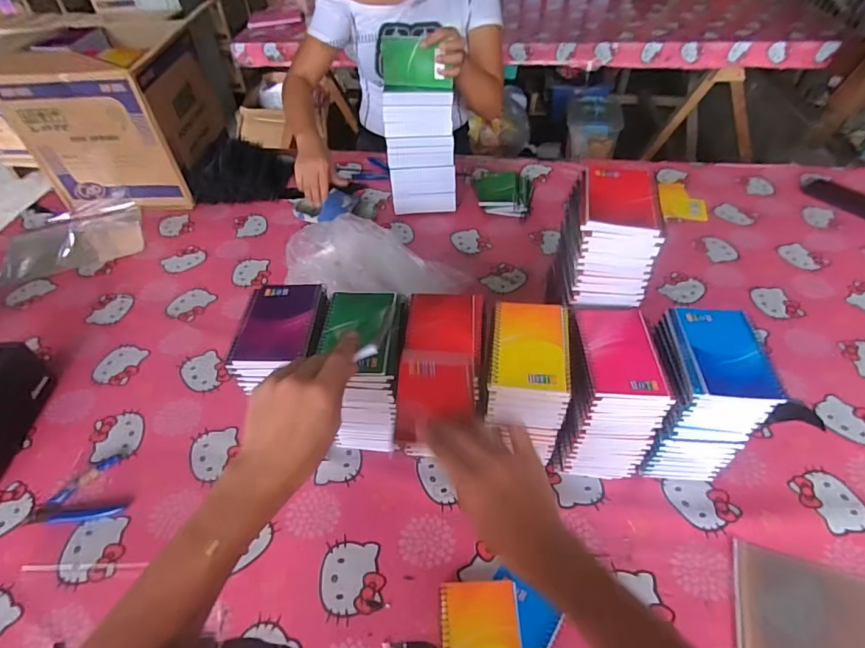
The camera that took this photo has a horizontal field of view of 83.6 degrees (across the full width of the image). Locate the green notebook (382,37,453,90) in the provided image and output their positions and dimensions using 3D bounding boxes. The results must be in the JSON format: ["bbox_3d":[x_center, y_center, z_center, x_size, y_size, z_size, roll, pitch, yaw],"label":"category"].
[{"bbox_3d":[-0.030,-0.487,0.904,0.133,0.082,0.015,7,28,8],"label":"green notebook"}]

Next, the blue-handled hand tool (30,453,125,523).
[{"bbox_3d":[-0.458,0.224,0.625,0.107,0.007,0.087,-20,48,-17],"label":"blue-handled hand tool"}]

